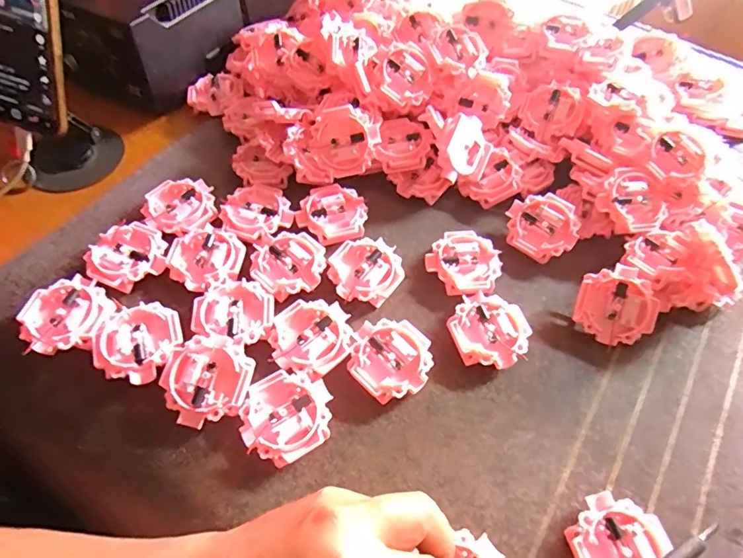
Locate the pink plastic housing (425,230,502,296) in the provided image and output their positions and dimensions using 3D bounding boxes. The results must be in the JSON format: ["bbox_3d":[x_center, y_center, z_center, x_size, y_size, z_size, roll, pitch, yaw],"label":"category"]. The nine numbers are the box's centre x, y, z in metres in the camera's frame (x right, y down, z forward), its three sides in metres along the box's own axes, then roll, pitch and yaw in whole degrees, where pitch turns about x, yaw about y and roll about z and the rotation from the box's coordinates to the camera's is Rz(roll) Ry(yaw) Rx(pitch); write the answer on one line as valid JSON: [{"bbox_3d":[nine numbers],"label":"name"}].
[{"bbox_3d":[0.071,-0.011,0.359,0.052,0.015,0.052,2,58,-3],"label":"pink plastic housing"}]

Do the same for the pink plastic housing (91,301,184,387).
[{"bbox_3d":[-0.151,0.042,0.309,0.050,0.015,0.053,-17,60,-14],"label":"pink plastic housing"}]

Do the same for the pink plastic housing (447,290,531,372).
[{"bbox_3d":[0.081,0.037,0.329,0.051,0.016,0.053,2,58,-3],"label":"pink plastic housing"}]

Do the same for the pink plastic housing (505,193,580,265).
[{"bbox_3d":[0.134,-0.041,0.374,0.054,0.013,0.054,-2,75,7],"label":"pink plastic housing"}]

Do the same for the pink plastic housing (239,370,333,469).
[{"bbox_3d":[-0.052,0.084,0.290,0.054,0.014,0.052,2,58,-3],"label":"pink plastic housing"}]

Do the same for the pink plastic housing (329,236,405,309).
[{"bbox_3d":[-0.005,-0.006,0.349,0.050,0.015,0.054,35,62,17],"label":"pink plastic housing"}]

